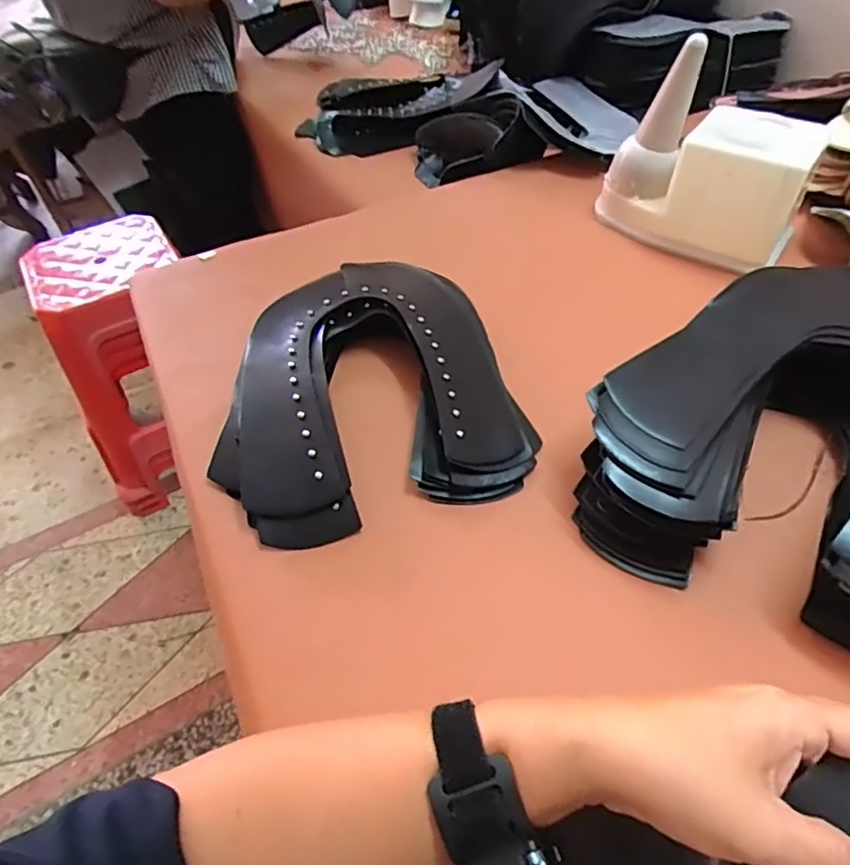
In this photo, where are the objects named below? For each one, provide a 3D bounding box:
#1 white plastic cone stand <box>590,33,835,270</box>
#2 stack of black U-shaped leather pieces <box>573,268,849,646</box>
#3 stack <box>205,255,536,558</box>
[{"bbox_3d":[0.278,-0.264,0.583,0.194,0.147,0.103,34,59,27],"label":"white plastic cone stand"},{"bbox_3d":[0.268,-0.010,0.427,0.256,0.080,0.297,21,54,19],"label":"stack of black U-shaped leather pieces"},{"bbox_3d":[-0.058,-0.047,0.500,0.234,0.057,0.281,-13,50,-8],"label":"stack"}]

